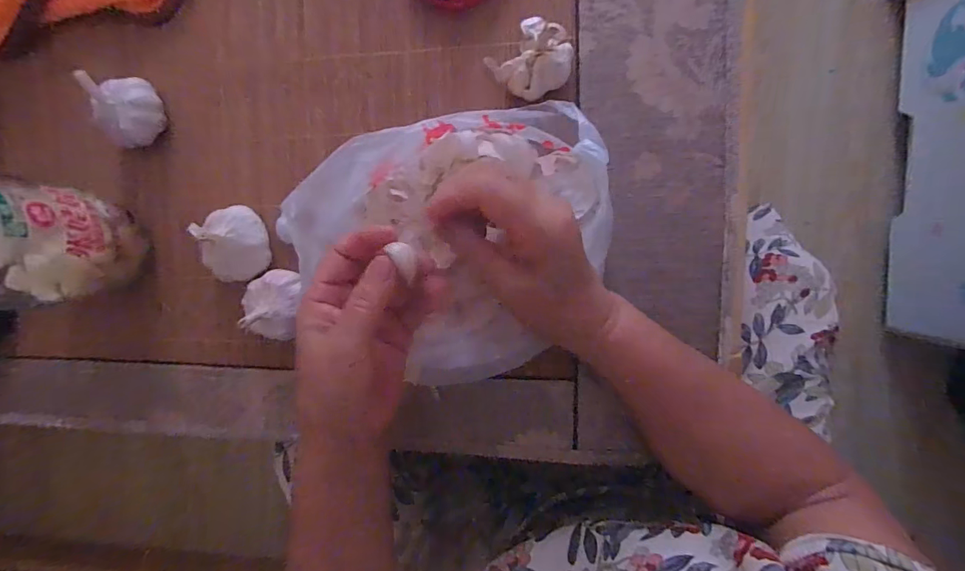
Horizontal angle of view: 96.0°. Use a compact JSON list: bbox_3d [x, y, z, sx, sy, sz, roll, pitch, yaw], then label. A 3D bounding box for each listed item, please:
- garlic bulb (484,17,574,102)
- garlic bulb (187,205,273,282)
[{"bbox_3d":[0.038,-0.165,0.321,0.055,0.033,0.052,-34,89,10],"label":"garlic bulb"},{"bbox_3d":[-0.203,-0.034,0.353,0.045,0.054,0.059,-3,94,9],"label":"garlic bulb"}]

